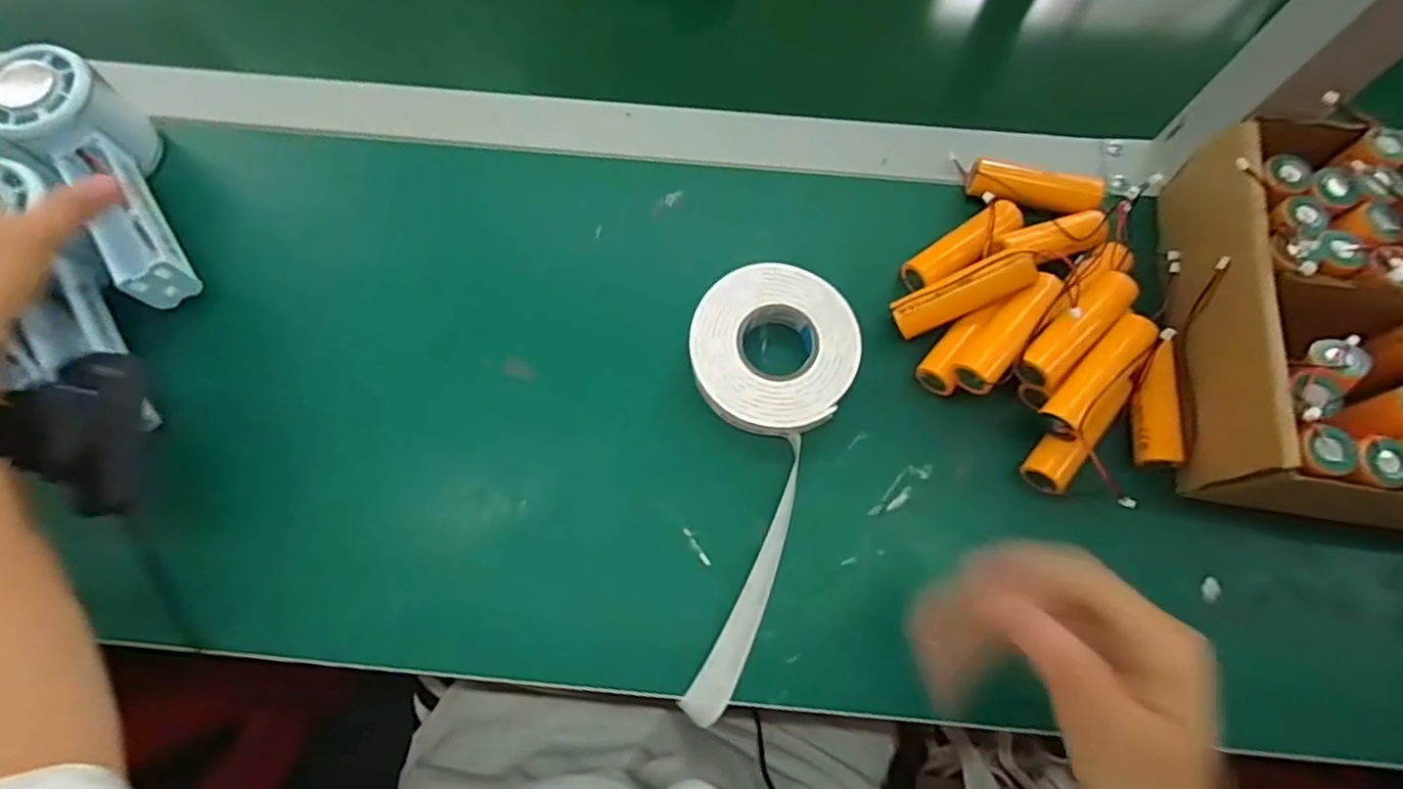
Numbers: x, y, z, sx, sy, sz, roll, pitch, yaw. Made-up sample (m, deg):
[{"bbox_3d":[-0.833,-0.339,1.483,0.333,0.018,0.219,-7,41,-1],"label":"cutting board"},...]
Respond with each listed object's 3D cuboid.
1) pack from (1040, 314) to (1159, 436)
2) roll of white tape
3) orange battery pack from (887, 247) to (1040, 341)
[{"bbox_3d":[0.200,-0.011,0.331,0.019,0.023,0.073,42,76,12],"label":"pack"},{"bbox_3d":[0.024,0.043,0.334,0.085,0.022,0.228,11,74,4],"label":"roll of white tape"},{"bbox_3d":[0.138,-0.054,0.344,0.071,0.014,0.020,-25,73,20],"label":"orange battery pack"}]

